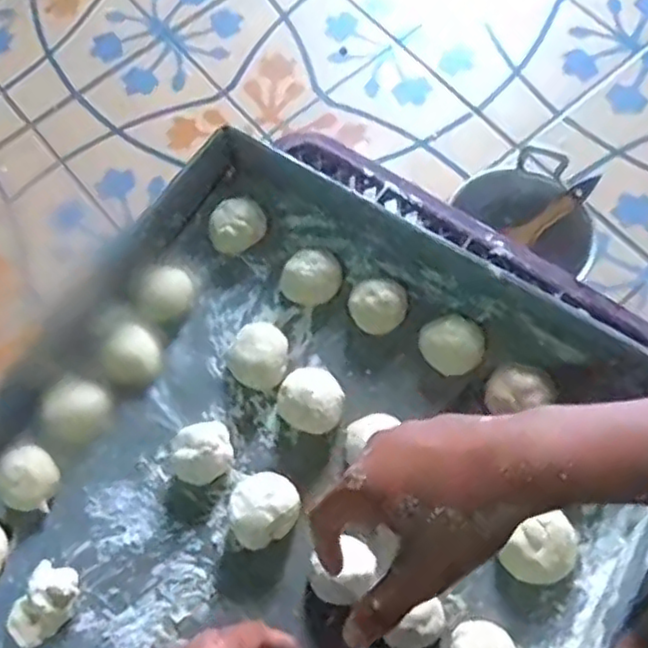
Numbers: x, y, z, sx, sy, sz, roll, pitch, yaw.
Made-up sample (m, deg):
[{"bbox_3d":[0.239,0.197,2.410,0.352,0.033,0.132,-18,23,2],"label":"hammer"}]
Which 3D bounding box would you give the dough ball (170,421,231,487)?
[{"bbox_3d":[-0.096,0.099,0.523,0.050,0.028,0.041,-19,70,-3],"label":"dough ball"}]

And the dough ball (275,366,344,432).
[{"bbox_3d":[-0.009,0.059,0.535,0.049,0.030,0.054,-41,73,-11],"label":"dough ball"}]

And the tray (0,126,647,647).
[{"bbox_3d":[-0.036,0.130,0.507,0.481,0.056,0.491,31,73,12],"label":"tray"}]

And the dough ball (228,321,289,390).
[{"bbox_3d":[-0.052,0.024,0.544,0.048,0.033,0.057,-27,71,-6],"label":"dough ball"}]

